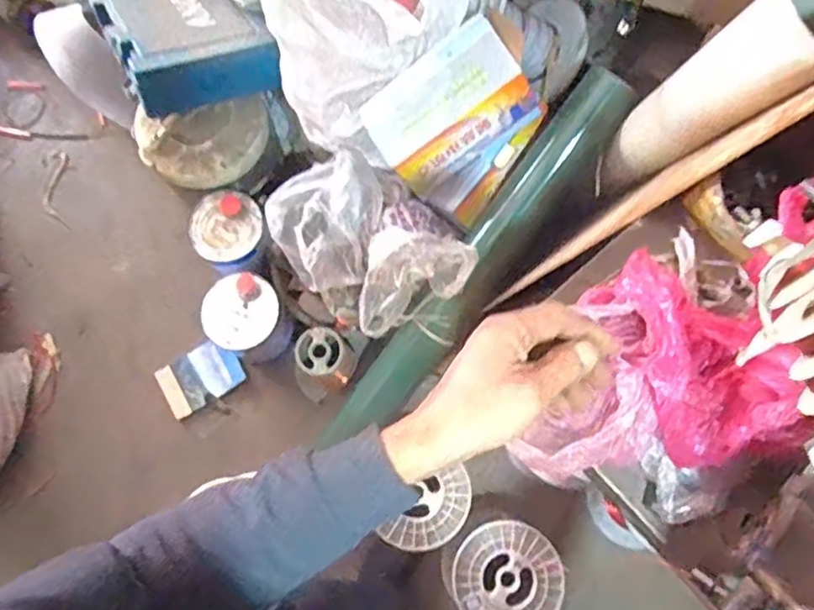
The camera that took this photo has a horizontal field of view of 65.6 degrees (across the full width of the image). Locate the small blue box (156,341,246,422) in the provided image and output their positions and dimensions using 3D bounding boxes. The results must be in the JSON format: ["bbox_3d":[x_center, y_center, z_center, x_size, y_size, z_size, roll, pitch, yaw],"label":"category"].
[{"bbox_3d":[-0.487,0.164,1.497,0.206,0.029,0.135,-33,75,7],"label":"small blue box"}]

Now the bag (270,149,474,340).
[{"bbox_3d":[-0.085,-0.106,1.152,0.379,0.143,0.224,42,80,11],"label":"bag"}]

